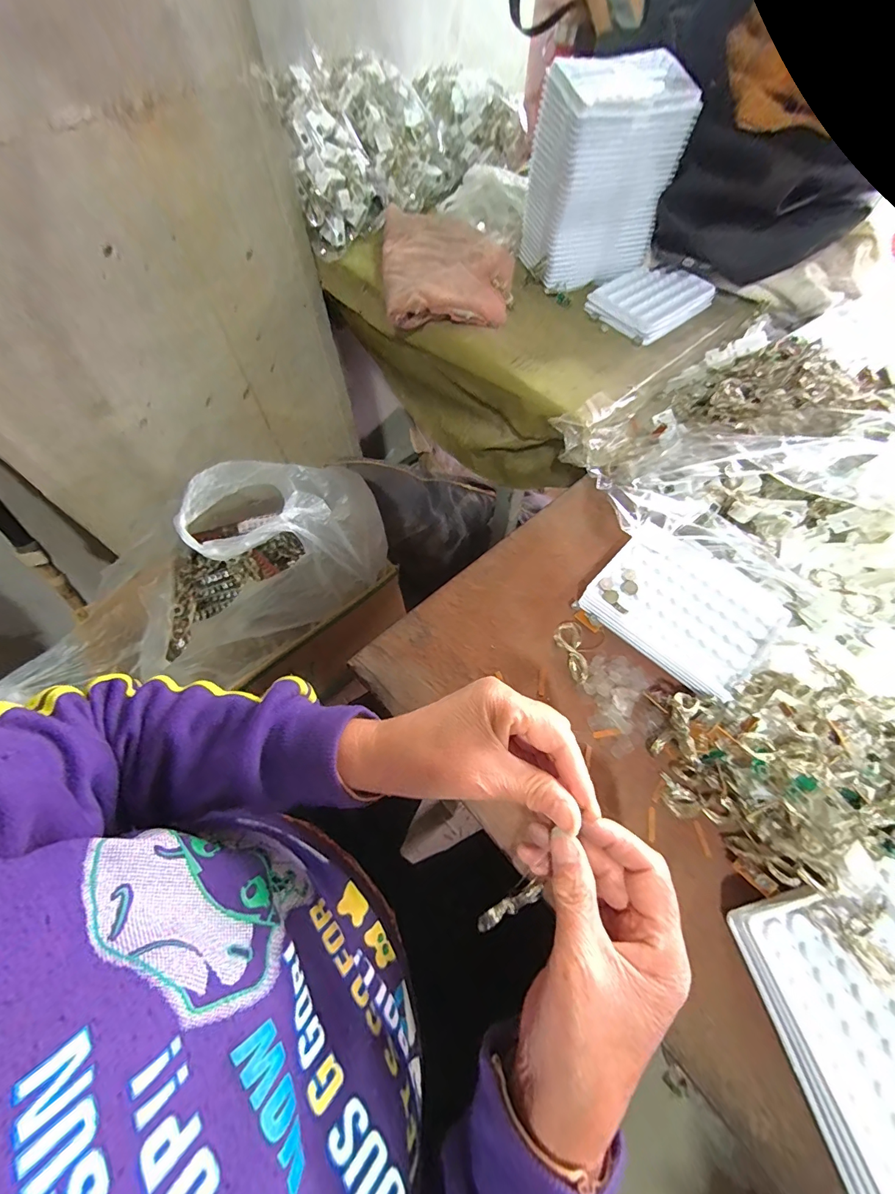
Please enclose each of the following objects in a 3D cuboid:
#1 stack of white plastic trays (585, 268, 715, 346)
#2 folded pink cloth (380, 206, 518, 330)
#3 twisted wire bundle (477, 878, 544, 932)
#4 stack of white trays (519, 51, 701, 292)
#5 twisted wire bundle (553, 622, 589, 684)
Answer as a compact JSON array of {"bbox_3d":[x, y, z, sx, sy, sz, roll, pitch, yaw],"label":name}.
[{"bbox_3d":[0.236,-0.343,0.501,0.132,0.015,0.089,-33,67,-16],"label":"stack of white plastic trays"},{"bbox_3d":[-0.001,-0.405,0.522,0.150,0.034,0.211,2,63,1],"label":"folded pink cloth"},{"bbox_3d":[0.034,0.175,0.245,0.041,0.004,0.008,-32,66,0],"label":"twisted wire bundle"},{"bbox_3d":[0.166,-0.456,0.479,0.137,0.161,0.090,-15,64,-8],"label":"stack of white trays"},{"bbox_3d":[0.104,0.043,0.350,0.023,0.007,0.048,-19,64,-10],"label":"twisted wire bundle"}]

